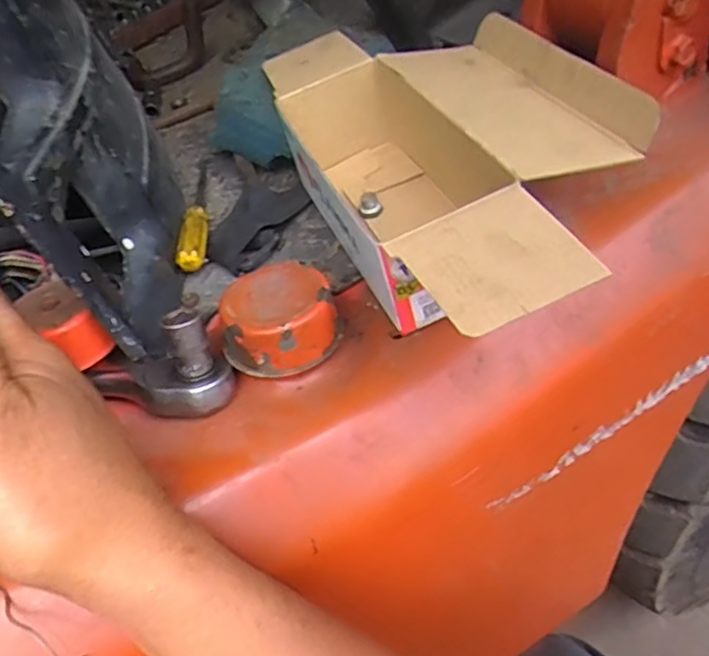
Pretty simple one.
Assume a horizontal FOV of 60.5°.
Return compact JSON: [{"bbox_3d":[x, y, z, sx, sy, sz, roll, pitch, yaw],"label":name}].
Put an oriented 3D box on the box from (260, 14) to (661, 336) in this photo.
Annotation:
[{"bbox_3d":[0.051,-0.099,0.353,0.150,0.081,0.304,-18,42,-12],"label":"box"}]

